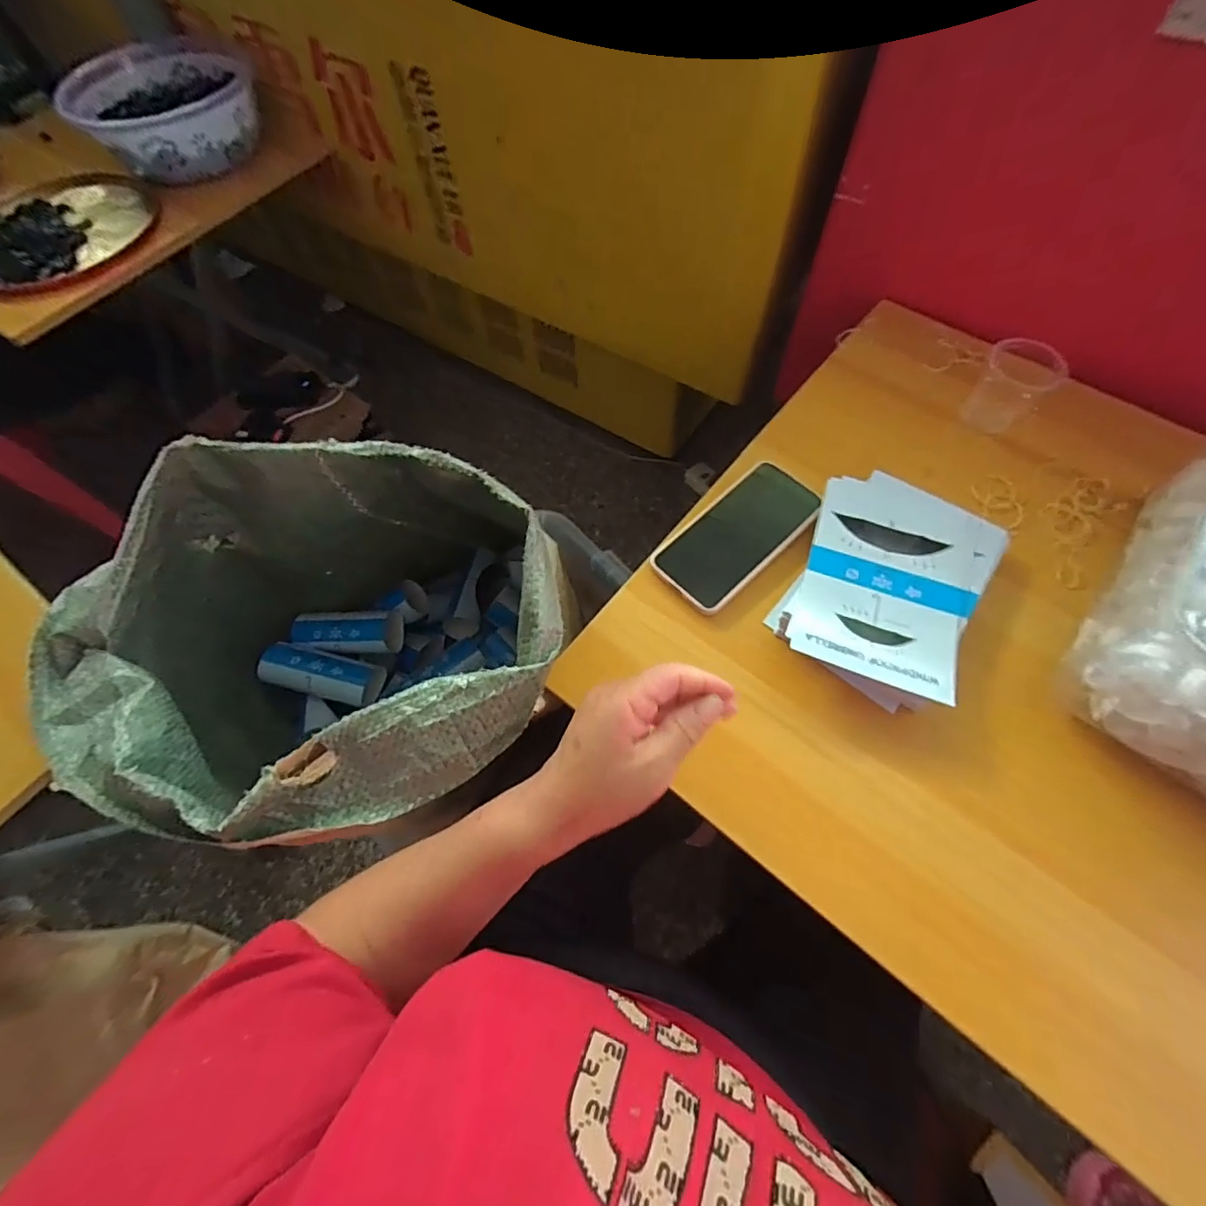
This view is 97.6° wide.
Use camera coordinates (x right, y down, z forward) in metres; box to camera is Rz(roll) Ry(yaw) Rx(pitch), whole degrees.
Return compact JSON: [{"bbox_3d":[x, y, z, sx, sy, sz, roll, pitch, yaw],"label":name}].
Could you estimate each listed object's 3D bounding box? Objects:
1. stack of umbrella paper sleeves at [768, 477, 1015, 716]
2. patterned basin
[{"bbox_3d":[0.234,-0.015,0.438,0.143,0.037,0.209,25,69,14],"label":"stack of umbrella paper sleeves"},{"bbox_3d":[-0.722,-0.824,0.899,0.287,0.125,0.251,-37,68,-13],"label":"patterned basin"}]

